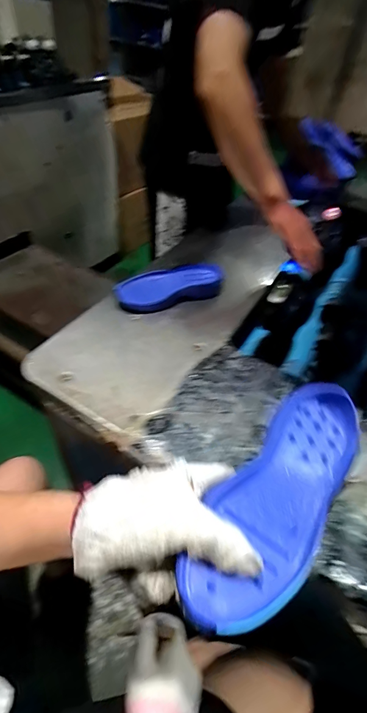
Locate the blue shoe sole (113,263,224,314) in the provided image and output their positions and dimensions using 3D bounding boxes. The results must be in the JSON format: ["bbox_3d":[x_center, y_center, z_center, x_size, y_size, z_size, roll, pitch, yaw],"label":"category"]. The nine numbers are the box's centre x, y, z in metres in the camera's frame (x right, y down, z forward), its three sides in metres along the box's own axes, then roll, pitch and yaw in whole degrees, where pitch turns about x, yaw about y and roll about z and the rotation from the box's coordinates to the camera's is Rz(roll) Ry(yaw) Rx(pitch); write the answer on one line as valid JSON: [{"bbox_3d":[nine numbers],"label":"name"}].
[{"bbox_3d":[-0.024,-0.134,0.663,0.208,0.030,0.086,-16,50,-18],"label":"blue shoe sole"}]

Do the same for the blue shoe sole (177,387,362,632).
[{"bbox_3d":[0.075,0.108,0.268,0.076,0.023,0.198,31,61,24],"label":"blue shoe sole"}]

